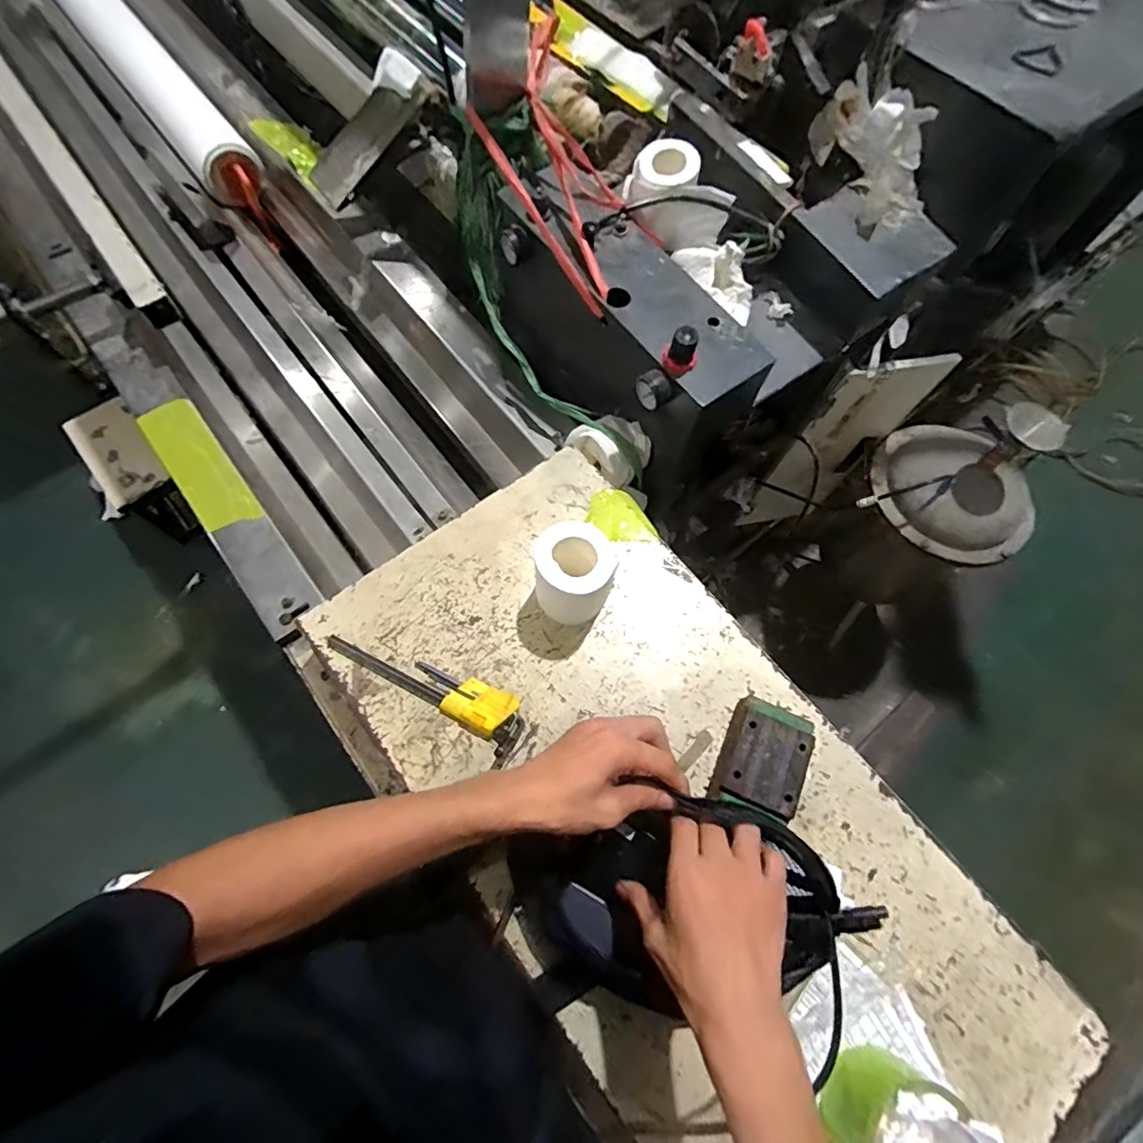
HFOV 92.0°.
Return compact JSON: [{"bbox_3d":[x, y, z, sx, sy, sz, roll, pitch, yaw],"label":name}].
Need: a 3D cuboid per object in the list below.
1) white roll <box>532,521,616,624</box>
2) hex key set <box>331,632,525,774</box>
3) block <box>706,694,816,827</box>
[{"bbox_3d":[0.005,0.000,0.578,0.077,0.105,0.081,40,72,12],"label":"white roll"},{"bbox_3d":[-0.146,0.110,0.569,0.221,0.025,0.064,33,71,10],"label":"hex key set"},{"bbox_3d":[0.188,0.186,0.547,0.070,0.051,0.104,23,69,6],"label":"block"}]

